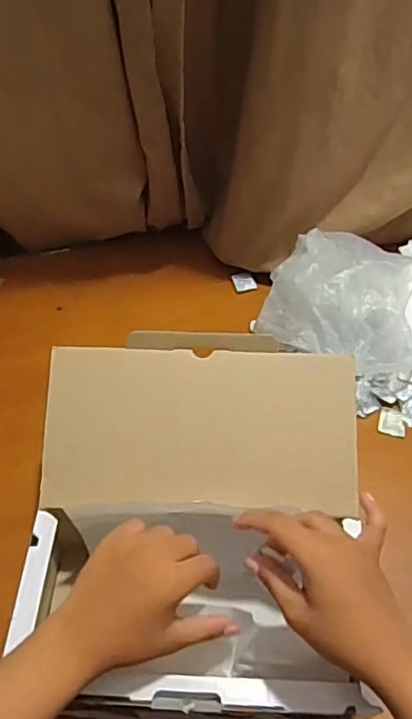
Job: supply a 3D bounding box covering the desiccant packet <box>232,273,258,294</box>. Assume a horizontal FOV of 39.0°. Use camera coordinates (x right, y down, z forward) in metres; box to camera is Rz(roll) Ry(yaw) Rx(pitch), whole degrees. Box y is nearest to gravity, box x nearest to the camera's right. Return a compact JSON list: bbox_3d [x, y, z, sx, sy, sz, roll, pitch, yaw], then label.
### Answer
[{"bbox_3d":[0.055,-0.109,0.823,0.031,0.005,0.036,-11,51,-8],"label":"desiccant packet"}]

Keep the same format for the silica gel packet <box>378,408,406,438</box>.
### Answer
[{"bbox_3d":[0.219,0.073,0.682,0.030,0.007,0.034,12,52,11],"label":"silica gel packet"}]

